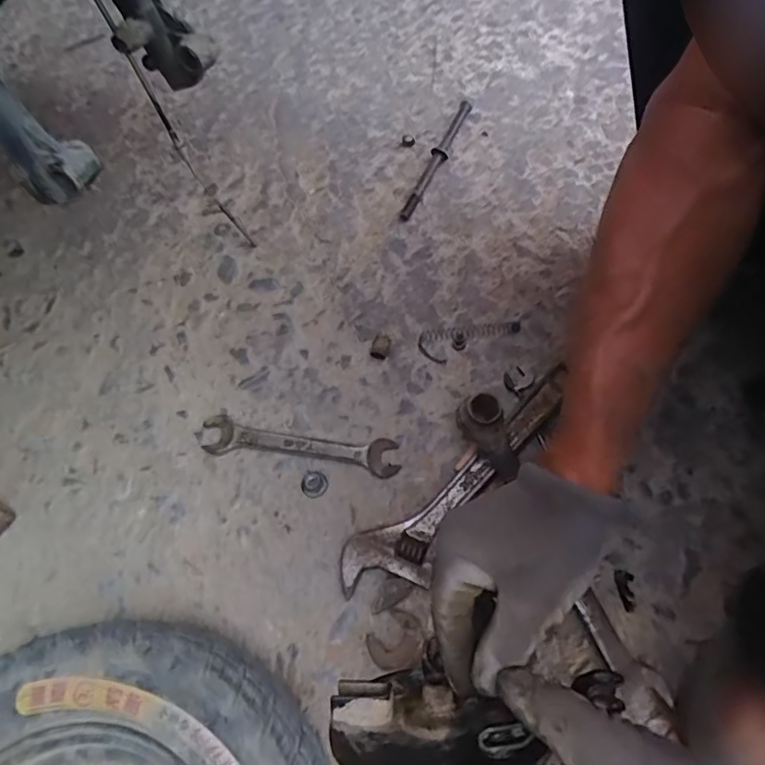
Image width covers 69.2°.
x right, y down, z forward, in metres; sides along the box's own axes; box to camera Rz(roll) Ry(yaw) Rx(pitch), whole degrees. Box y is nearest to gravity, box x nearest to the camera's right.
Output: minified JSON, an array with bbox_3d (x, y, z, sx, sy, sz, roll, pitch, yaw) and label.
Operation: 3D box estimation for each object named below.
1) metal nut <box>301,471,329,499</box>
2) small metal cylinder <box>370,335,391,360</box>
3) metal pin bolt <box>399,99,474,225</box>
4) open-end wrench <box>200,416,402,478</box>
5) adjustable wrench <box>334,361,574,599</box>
[{"bbox_3d":[-0.062,0.092,0.501,0.023,0.004,0.025,-1,62,3],"label":"metal nut"},{"bbox_3d":[-0.002,-0.036,0.564,0.017,0.017,0.024,18,65,13],"label":"small metal cylinder"},{"bbox_3d":[0.068,-0.277,0.685,0.018,0.013,0.211,20,65,13],"label":"metal pin bolt"},{"bbox_3d":[-0.080,0.058,0.520,0.189,0.009,0.038,7,63,7],"label":"open-end wrench"},{"bbox_3d":[0.080,0.087,0.487,0.277,0.022,0.059,-38,67,-15],"label":"adjustable wrench"}]

